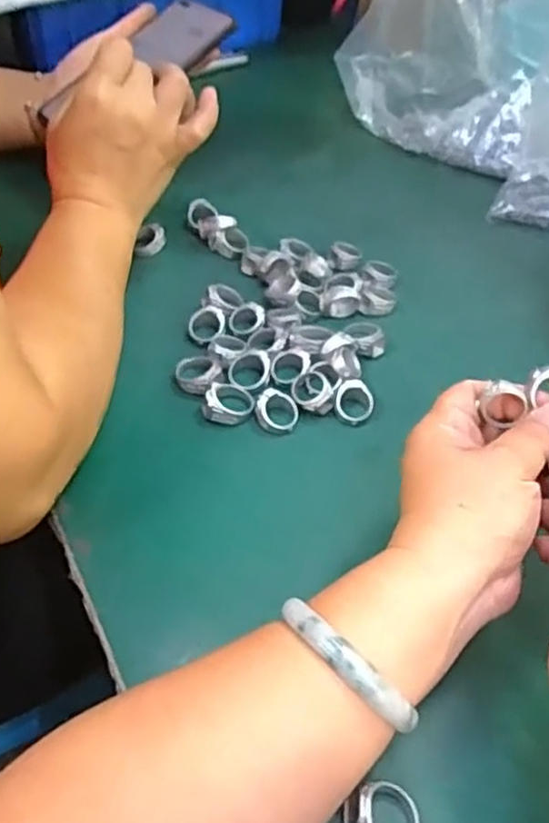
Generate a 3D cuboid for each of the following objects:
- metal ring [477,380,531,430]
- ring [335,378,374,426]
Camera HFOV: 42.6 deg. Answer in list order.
[{"bbox_3d":[0.108,-0.003,0.333,0.022,0.022,0.012,24,51,19],"label":"metal ring"},{"bbox_3d":[0.049,-0.006,0.433,0.027,0.006,0.027,2,79,-8],"label":"ring"}]

